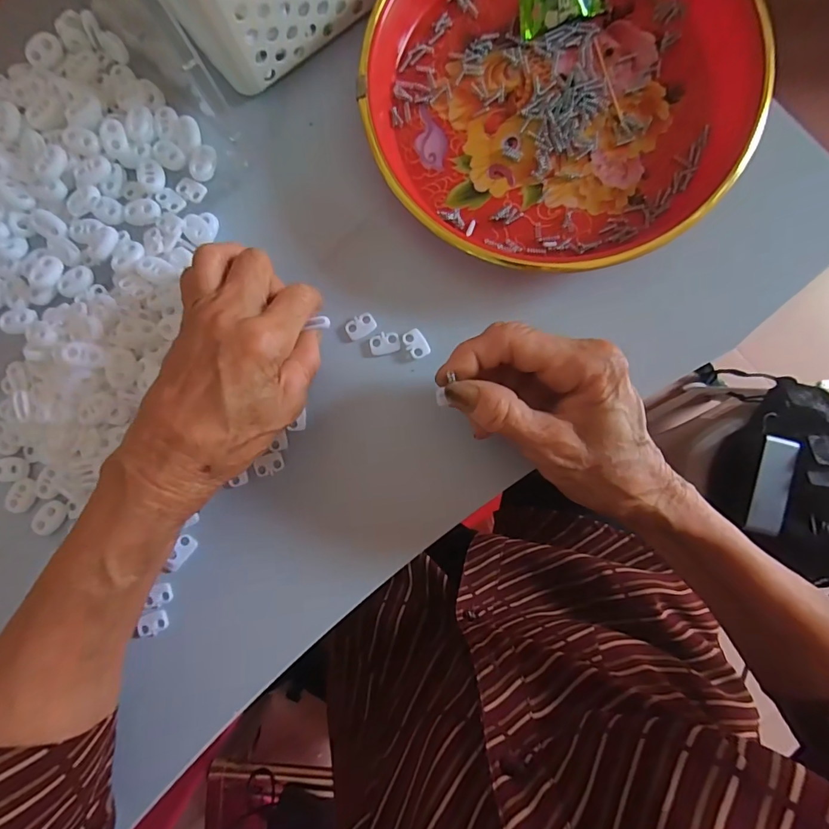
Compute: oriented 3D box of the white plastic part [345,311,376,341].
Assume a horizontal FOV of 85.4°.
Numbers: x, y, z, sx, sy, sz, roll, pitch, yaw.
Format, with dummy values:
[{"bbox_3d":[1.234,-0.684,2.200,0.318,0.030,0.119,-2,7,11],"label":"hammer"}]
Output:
[{"bbox_3d":[-0.033,-0.055,0.276,0.019,0.004,0.012,-25,86,1],"label":"white plastic part"}]

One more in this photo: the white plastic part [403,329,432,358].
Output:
[{"bbox_3d":[0.001,-0.043,0.273,0.013,0.004,0.018,-25,86,1],"label":"white plastic part"}]

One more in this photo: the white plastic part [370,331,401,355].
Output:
[{"bbox_3d":[-0.018,-0.043,0.275,0.018,0.004,0.013,-6,87,2],"label":"white plastic part"}]

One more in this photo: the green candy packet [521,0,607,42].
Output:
[{"bbox_3d":[0.088,-0.248,0.267,0.050,0.014,0.027,-16,87,2],"label":"green candy packet"}]

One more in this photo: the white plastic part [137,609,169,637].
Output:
[{"bbox_3d":[-0.157,0.126,0.271,0.017,0.005,0.013,-21,86,1],"label":"white plastic part"}]

